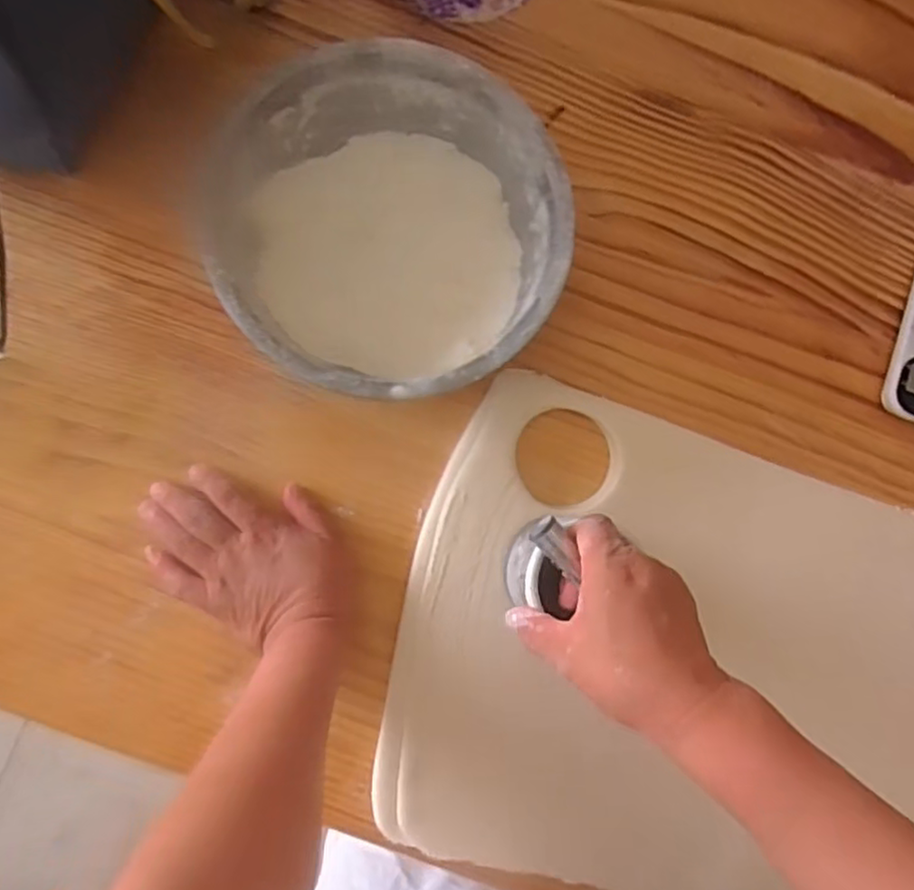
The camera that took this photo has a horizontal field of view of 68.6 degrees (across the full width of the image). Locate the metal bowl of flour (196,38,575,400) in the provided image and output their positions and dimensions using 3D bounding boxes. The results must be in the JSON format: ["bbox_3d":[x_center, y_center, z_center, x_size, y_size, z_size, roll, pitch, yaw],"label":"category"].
[{"bbox_3d":[-0.045,-0.142,0.471,0.226,0.095,0.224,0,85,-5],"label":"metal bowl of flour"}]

